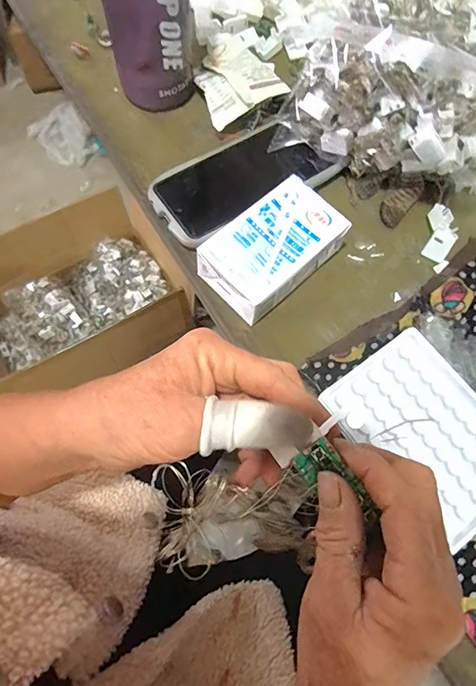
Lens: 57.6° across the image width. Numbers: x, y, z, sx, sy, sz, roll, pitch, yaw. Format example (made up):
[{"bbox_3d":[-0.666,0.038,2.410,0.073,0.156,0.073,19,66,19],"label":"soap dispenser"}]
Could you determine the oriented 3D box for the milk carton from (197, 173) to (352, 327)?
[{"bbox_3d":[0.029,-0.075,0.349,0.109,0.043,0.066,-41,76,-15],"label":"milk carton"}]

